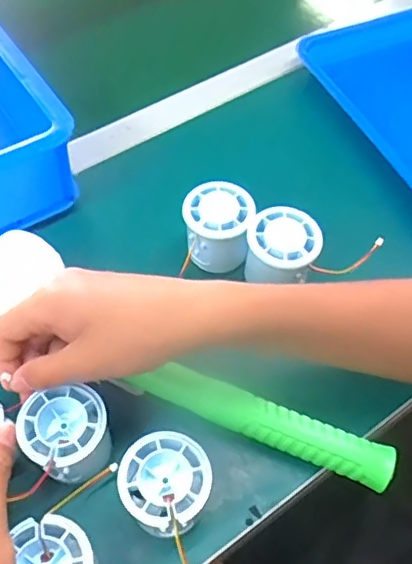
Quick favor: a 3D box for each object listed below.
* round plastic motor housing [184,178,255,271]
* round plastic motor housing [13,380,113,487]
[{"bbox_3d":[0.010,-0.046,0.480,0.056,0.053,0.049,12,57,7],"label":"round plastic motor housing"},{"bbox_3d":[-0.090,0.101,0.382,0.053,0.047,0.051,0,56,0],"label":"round plastic motor housing"}]

